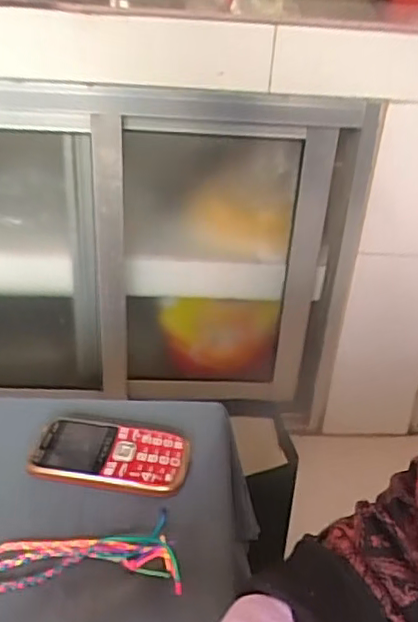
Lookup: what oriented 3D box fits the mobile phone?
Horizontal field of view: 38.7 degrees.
[{"bbox_3d":[-0.081,0.120,0.502,0.125,0.015,0.066,6,32,5],"label":"mobile phone"}]

